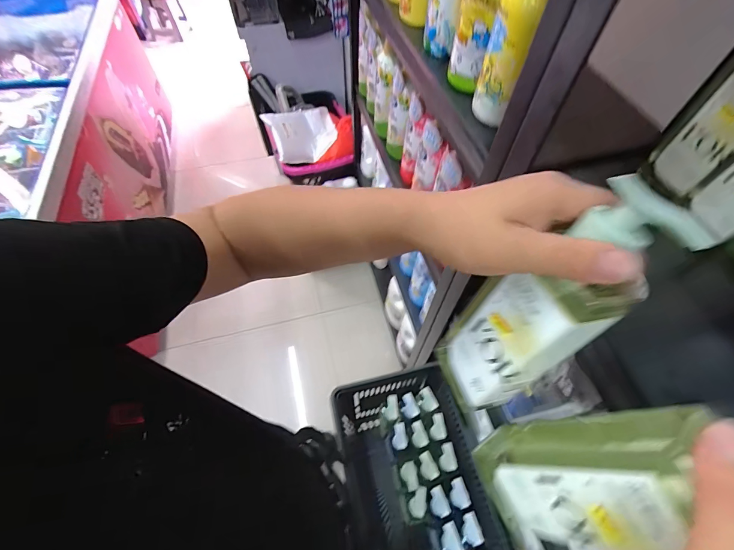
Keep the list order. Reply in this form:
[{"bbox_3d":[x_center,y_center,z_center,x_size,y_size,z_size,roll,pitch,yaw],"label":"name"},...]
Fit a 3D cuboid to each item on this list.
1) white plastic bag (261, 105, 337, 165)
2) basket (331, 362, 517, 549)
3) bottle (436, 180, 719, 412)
[{"bbox_3d":[-0.313,-0.675,1.651,0.319,0.190,0.173,-9,59,-5],"label":"white plastic bag"},{"bbox_3d":[0.119,0.520,0.884,0.310,0.281,0.465,-13,60,-8],"label":"basket"},{"bbox_3d":[0.119,0.031,0.252,0.042,0.215,0.075,-11,56,-35],"label":"bottle"}]

